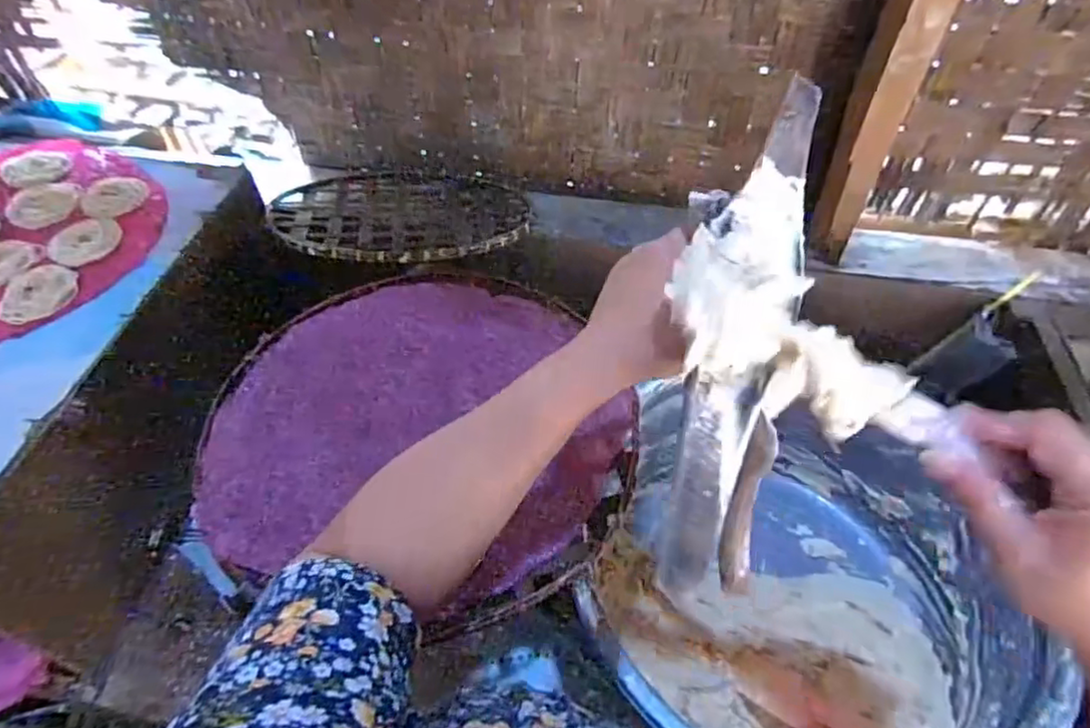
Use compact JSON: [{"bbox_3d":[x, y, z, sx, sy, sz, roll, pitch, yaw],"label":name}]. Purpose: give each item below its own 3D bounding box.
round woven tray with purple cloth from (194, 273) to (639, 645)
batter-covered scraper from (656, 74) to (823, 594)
[{"bbox_3d":[-0.111,0.047,0.593,0.380,0.029,0.346,1,49,-1],"label":"round woven tray with purple cloth"},{"bbox_3d":[0.099,-0.040,0.314,0.063,0.056,0.288,14,67,10],"label":"batter-covered scraper"}]

